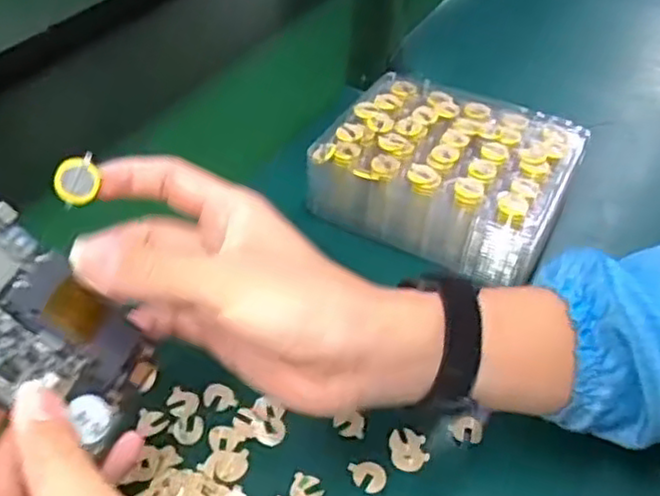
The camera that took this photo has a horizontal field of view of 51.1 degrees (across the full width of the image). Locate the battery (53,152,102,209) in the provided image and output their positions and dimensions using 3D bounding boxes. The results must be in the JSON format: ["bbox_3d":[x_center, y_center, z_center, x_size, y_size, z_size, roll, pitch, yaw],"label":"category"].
[{"bbox_3d":[-0.121,-0.032,0.330,0.021,0.021,0.004,-22,13,-12],"label":"battery"}]

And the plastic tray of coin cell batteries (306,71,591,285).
[{"bbox_3d":[0.089,-0.058,0.526,0.185,0.063,0.158,15,45,15],"label":"plastic tray of coin cell batteries"}]

